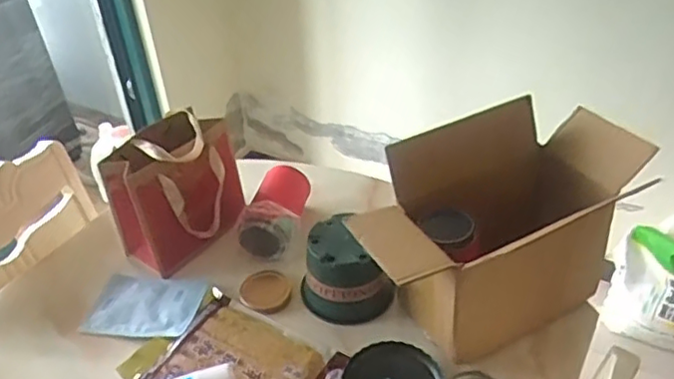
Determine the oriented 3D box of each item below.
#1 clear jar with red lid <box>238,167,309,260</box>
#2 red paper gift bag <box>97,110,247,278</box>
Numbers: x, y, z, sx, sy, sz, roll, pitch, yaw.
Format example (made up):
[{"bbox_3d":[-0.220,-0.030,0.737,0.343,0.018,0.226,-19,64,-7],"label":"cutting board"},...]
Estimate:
[{"bbox_3d":[-0.101,0.033,1.053,0.094,0.078,0.151,4,38,10],"label":"clear jar with red lid"},{"bbox_3d":[-0.253,-0.007,1.009,0.201,0.205,0.112,-32,46,-32],"label":"red paper gift bag"}]

